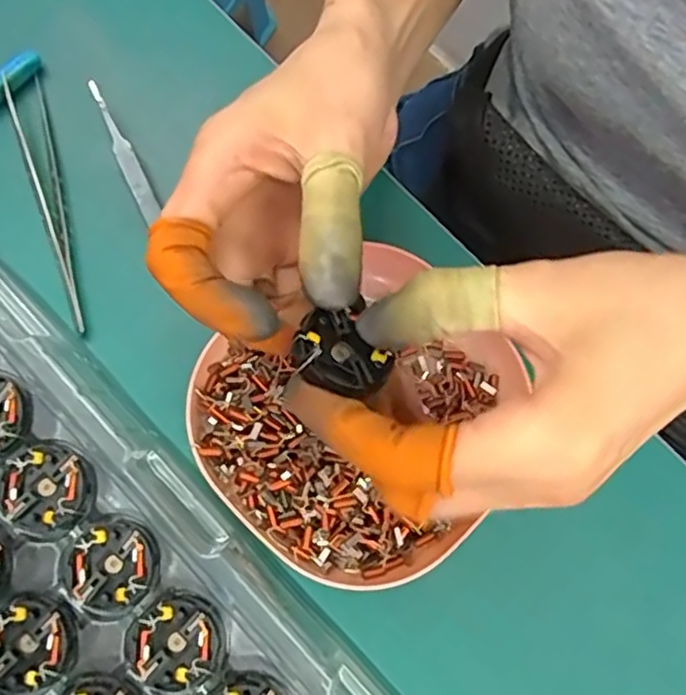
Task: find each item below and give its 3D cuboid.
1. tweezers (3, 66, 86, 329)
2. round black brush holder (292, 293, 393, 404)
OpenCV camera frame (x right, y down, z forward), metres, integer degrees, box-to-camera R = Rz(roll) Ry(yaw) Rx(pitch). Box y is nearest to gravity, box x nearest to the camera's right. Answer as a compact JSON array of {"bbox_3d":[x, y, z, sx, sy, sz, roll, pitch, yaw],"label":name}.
[{"bbox_3d":[-0.140,-0.072,0.318,0.015,0.014,0.131,-16,78,-8],"label":"tweezers"},{"bbox_3d":[0.001,-0.001,0.208,0.030,0.012,0.030,0,75,0],"label":"round black brush holder"}]

